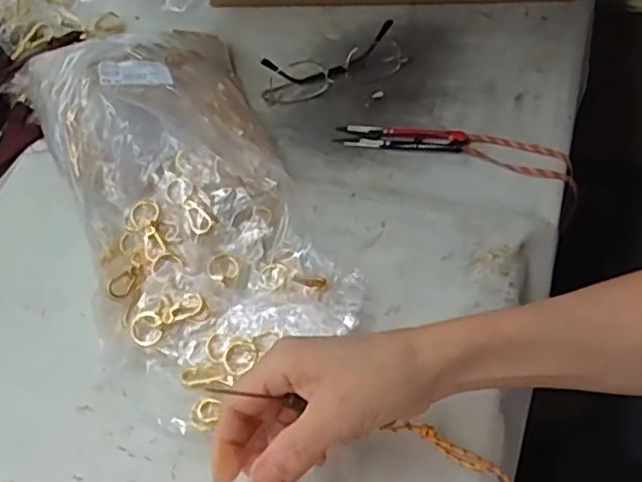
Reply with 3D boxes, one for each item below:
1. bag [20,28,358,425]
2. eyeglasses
[{"bbox_3d":[-0.102,-0.048,0.459,0.162,0.091,0.338,-24,54,-10],"label":"bag"},{"bbox_3d":[0.012,-0.154,0.565,0.132,0.034,0.038,-21,53,-8],"label":"eyeglasses"}]

